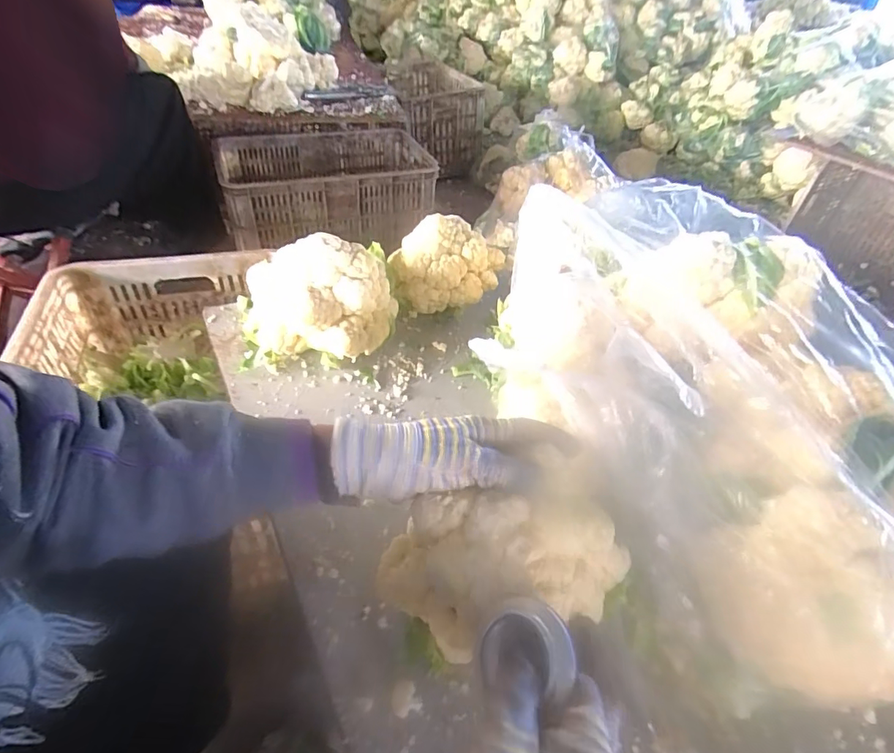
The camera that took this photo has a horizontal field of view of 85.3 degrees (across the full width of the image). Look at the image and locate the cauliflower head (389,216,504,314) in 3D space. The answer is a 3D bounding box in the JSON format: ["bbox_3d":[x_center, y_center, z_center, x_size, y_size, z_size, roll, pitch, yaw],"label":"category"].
[{"bbox_3d":[0.003,-0.148,0.638,0.141,0.101,0.099,-5,44,-11],"label":"cauliflower head"}]

